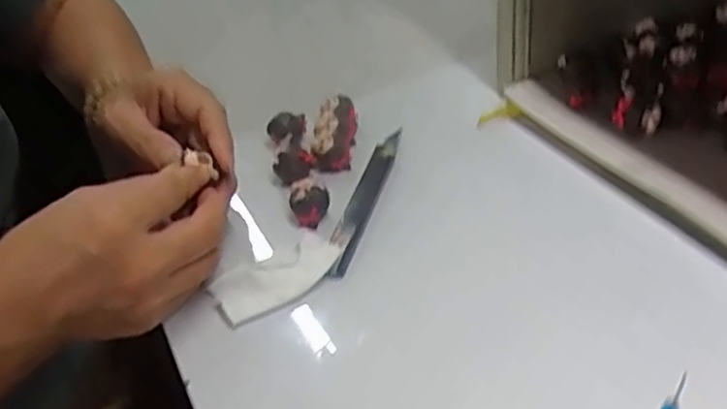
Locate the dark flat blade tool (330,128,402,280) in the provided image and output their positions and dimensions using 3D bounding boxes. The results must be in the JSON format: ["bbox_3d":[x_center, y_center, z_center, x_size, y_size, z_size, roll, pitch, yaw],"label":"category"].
[{"bbox_3d":[0.001,-0.006,0.439,0.016,0.011,0.140,6,41,17],"label":"dark flat blade tool"}]

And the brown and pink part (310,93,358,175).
[{"bbox_3d":[-0.019,-0.054,0.484,0.024,0.017,0.074,-1,39,8],"label":"brown and pink part"}]

